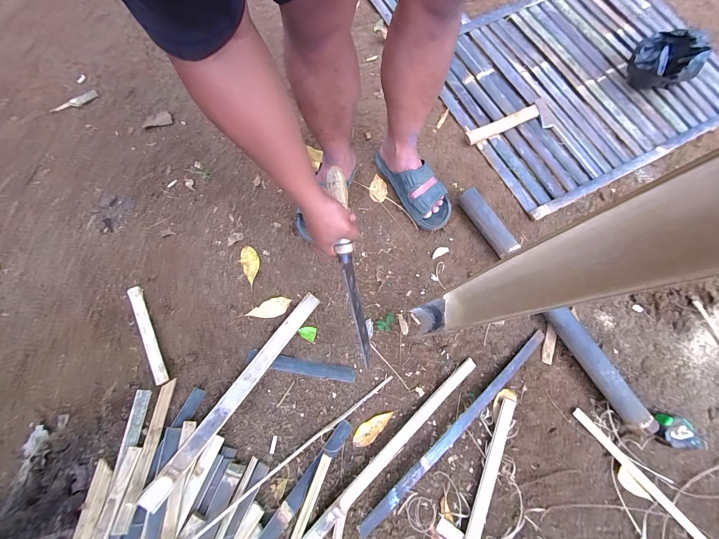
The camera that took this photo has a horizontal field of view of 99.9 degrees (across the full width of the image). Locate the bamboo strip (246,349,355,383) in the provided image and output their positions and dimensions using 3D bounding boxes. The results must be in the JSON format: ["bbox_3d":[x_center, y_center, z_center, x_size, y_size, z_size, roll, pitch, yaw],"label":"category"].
[{"bbox_3d":[-0.131,0.219,0.686,0.244,0.007,0.035,13,58,-6],"label":"bamboo strip"}]

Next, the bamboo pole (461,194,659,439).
[{"bbox_3d":[0.444,0.067,0.740,0.053,0.064,0.649,-28,76,-8],"label":"bamboo pole"}]

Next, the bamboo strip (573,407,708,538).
[{"bbox_3d":[0.717,0.572,0.614,0.022,0.016,0.695,-39,77,-11],"label":"bamboo strip"}]

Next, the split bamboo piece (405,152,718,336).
[{"bbox_3d":[0.184,0.031,0.388,0.041,0.526,0.069,-3,73,-15],"label":"split bamboo piece"}]

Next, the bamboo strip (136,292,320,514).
[{"bbox_3d":[-0.232,0.230,0.625,0.034,0.008,0.470,42,57,-9],"label":"bamboo strip"}]

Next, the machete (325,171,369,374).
[{"bbox_3d":[-0.016,0.000,0.538,0.033,0.037,0.355,-10,98,-3],"label":"machete"}]

